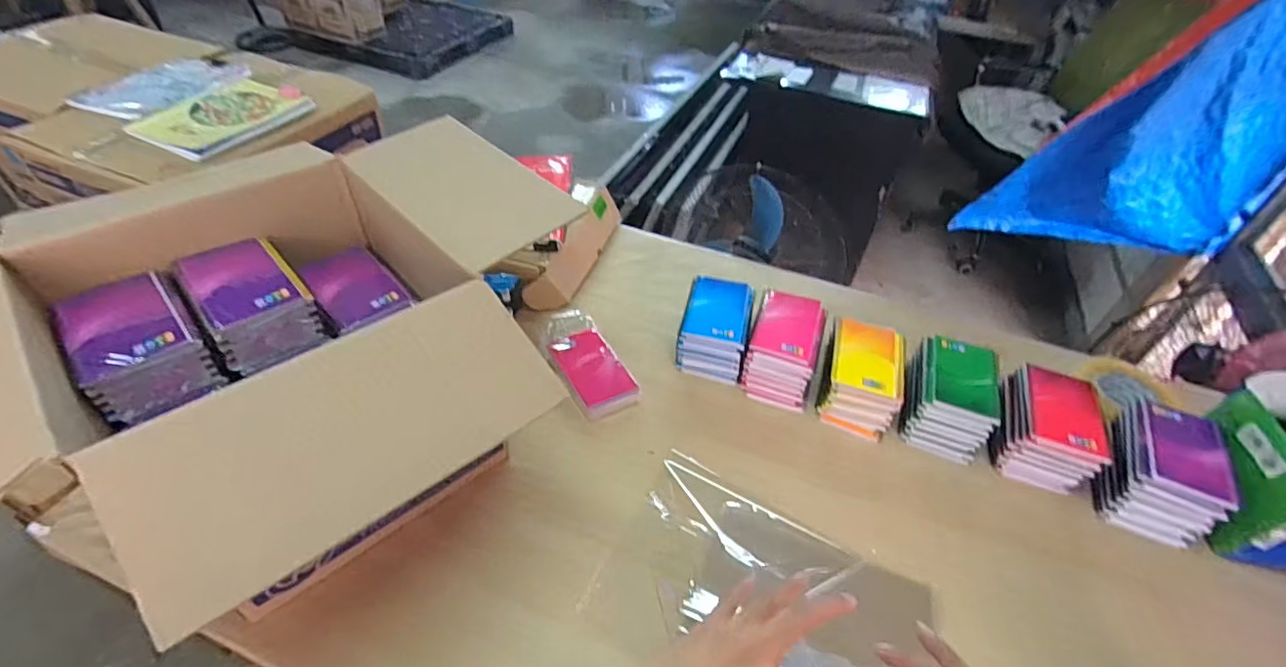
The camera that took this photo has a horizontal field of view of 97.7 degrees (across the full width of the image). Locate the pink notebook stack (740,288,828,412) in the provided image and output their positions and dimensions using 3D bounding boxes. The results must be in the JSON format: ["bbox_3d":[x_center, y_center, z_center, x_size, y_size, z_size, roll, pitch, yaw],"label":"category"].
[{"bbox_3d":[0.212,0.020,0.848,0.100,0.091,0.152,14,46,10],"label":"pink notebook stack"}]

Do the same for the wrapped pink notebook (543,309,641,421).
[{"bbox_3d":[-0.083,0.040,0.834,0.088,0.033,0.181,-20,49,-22],"label":"wrapped pink notebook"}]

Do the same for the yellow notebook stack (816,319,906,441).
[{"bbox_3d":[0.316,0.056,0.811,0.102,0.091,0.148,16,46,12],"label":"yellow notebook stack"}]

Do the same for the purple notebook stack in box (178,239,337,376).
[{"bbox_3d":[-0.420,-0.035,0.610,0.102,0.064,0.163,-33,55,-32],"label":"purple notebook stack in box"}]

